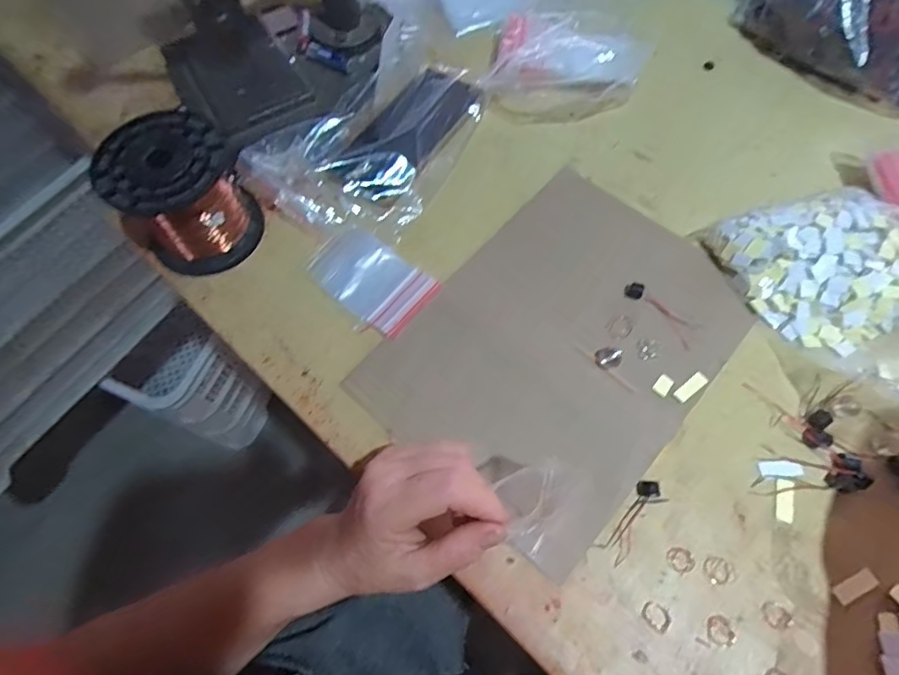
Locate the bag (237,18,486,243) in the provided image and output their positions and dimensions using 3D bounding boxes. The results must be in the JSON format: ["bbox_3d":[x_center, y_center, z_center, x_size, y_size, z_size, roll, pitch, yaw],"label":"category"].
[{"bbox_3d":[-0.060,-0.185,0.474,0.144,0.038,0.223,34,71,17],"label":"bag"}]

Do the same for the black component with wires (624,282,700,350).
[{"bbox_3d":[0.163,-0.019,0.408,0.064,0.006,0.023,38,72,18],"label":"black component with wires"}]

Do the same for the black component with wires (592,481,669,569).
[{"bbox_3d":[0.120,0.120,0.344,0.020,0.007,0.058,39,73,19],"label":"black component with wires"}]

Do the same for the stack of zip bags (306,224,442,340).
[{"bbox_3d":[-0.065,-0.047,0.429,0.101,0.005,0.065,37,72,18],"label":"stack of zip bags"}]

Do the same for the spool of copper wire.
[{"bbox_3d":[-0.216,-0.115,0.424,0.093,0.090,0.094,-1,65,2],"label":"spool of copper wire"}]

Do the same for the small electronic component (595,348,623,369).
[{"bbox_3d":[0.118,0.015,0.391,0.018,0.007,0.016,15,67,10],"label":"small electronic component"}]

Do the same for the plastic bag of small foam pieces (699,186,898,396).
[{"bbox_3d":[0.331,-0.029,0.383,0.272,0.042,0.146,33,71,17],"label":"plastic bag of small foam pieces"}]

